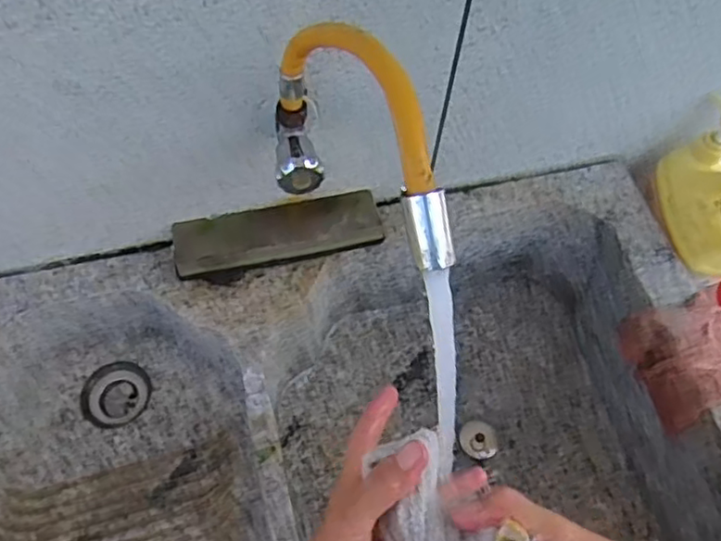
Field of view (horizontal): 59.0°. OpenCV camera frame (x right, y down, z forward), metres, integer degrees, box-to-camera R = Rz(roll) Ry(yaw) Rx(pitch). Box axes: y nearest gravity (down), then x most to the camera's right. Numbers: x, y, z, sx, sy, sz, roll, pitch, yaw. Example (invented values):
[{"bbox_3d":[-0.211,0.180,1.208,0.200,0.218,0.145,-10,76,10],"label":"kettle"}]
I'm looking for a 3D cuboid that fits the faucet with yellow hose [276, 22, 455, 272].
[{"bbox_3d":[-0.005,-0.075,0.417,0.047,0.147,0.212,-31,67,-19],"label":"faucet with yellow hose"}]

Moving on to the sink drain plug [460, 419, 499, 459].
[{"bbox_3d":[0.141,0.200,0.756,0.044,0.010,0.048,1,61,-2],"label":"sink drain plug"}]

